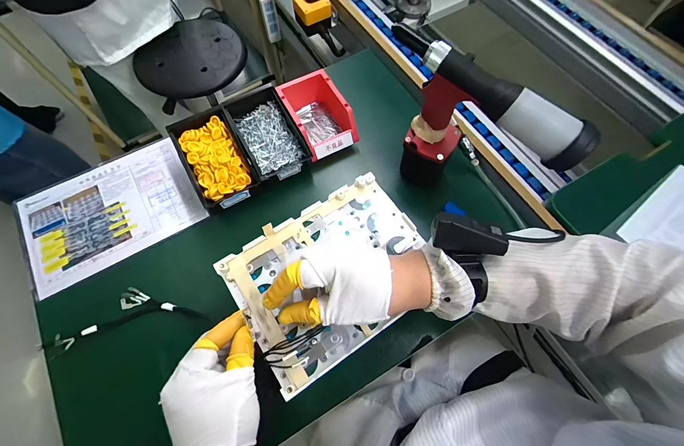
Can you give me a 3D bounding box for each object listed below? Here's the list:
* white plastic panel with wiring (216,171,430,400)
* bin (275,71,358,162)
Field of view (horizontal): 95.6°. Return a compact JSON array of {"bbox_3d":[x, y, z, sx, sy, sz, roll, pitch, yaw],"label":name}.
[{"bbox_3d":[-0.010,0.057,0.376,0.232,0.021,0.174,-33,71,-12],"label":"white plastic panel with wiring"},{"bbox_3d":[-0.051,-0.213,0.623,0.106,0.083,0.177,-26,69,-10],"label":"bin"}]

